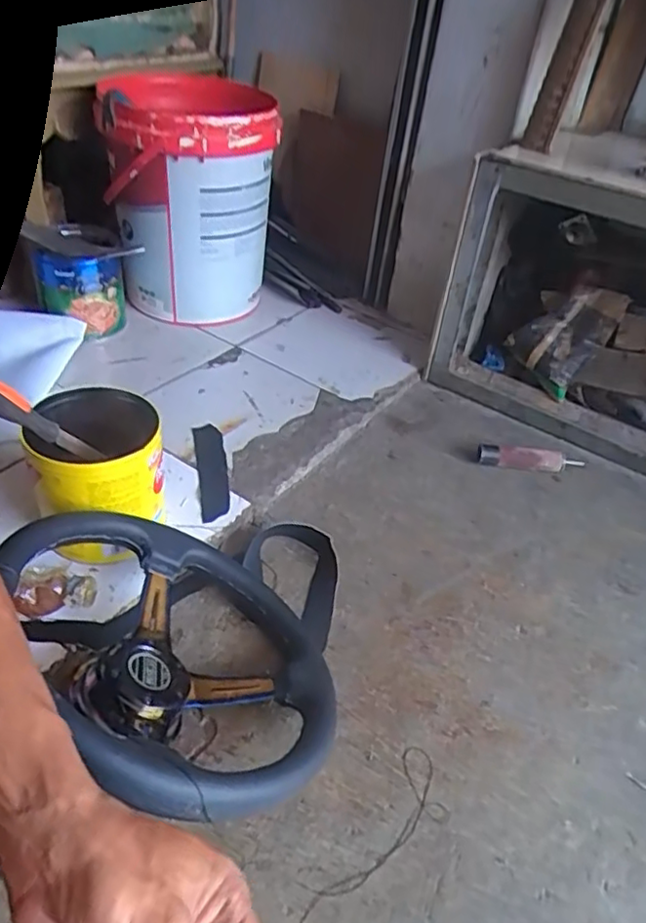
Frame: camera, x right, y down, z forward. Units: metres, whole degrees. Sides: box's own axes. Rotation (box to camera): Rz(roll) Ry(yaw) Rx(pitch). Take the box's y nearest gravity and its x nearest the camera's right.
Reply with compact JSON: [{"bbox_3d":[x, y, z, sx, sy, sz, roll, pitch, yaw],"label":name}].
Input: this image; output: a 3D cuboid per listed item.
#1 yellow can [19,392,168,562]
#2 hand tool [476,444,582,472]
[{"bbox_3d":[-0.268,0.018,0.759,0.144,0.162,0.171,-21,48,-30],"label":"yellow can"},{"bbox_3d":[0.331,-0.005,1.002,0.166,0.037,0.033,8,40,0],"label":"hand tool"}]

